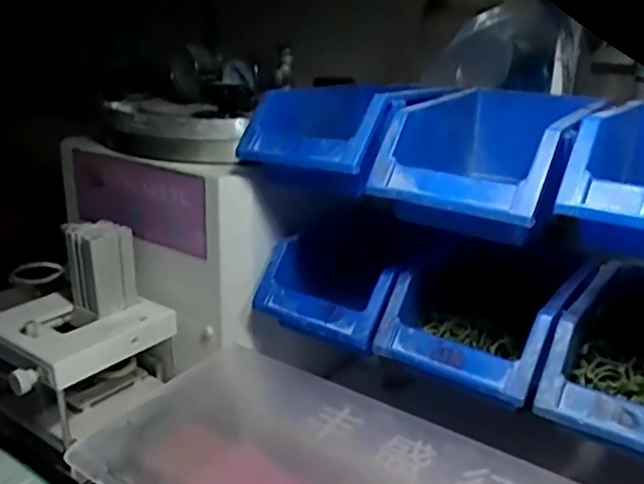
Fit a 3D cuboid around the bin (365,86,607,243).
[{"bbox_3d":[0.129,-0.070,0.489,0.126,0.070,0.191,14,22,31],"label":"bin"}]

